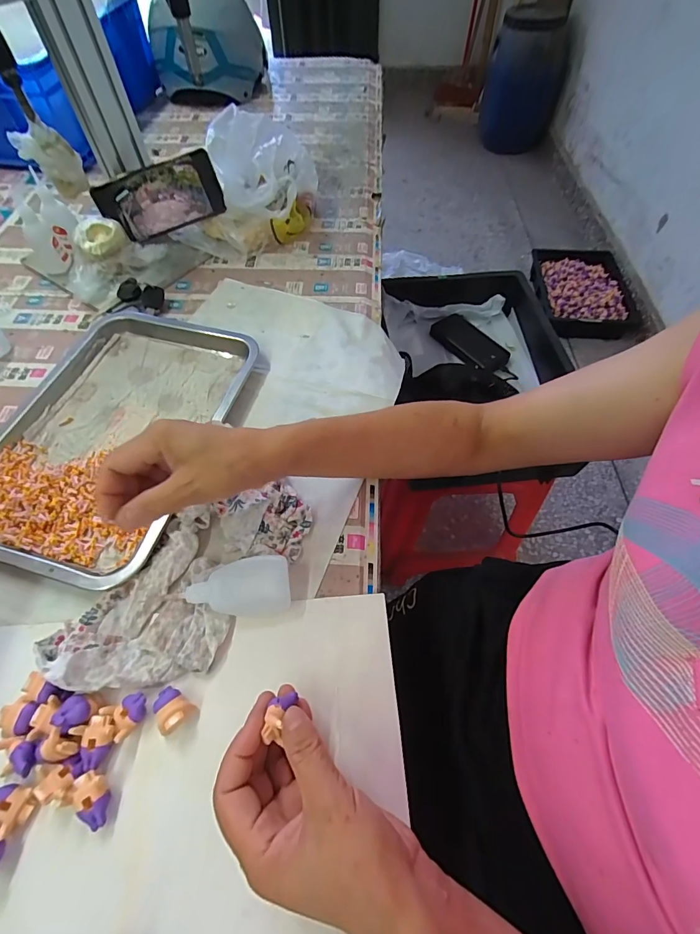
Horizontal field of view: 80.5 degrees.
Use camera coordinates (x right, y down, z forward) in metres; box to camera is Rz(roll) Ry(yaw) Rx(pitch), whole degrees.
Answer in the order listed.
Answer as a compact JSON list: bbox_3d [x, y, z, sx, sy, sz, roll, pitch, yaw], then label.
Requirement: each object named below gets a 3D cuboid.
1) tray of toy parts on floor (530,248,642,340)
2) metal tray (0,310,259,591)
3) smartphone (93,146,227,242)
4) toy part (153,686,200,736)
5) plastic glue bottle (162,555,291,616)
[{"bbox_3d":[0.868,-0.678,1.568,0.312,0.081,0.454,3,58,2],"label":"tray of toy parts on floor"},{"bbox_3d":[-0.254,-0.046,0.434,0.235,0.026,0.312,14,59,8],"label":"metal tray"},{"bbox_3d":[-0.263,-0.374,0.580,0.163,0.073,0.010,-21,35,-2],"label":"smartphone"},{"bbox_3d":[-0.126,0.172,0.299,0.027,0.014,0.030,-20,60,-13],"label":"toy part"},{"bbox_3d":[-0.096,0.097,0.335,0.091,0.025,0.042,-6,58,-5],"label":"plastic glue bottle"}]

